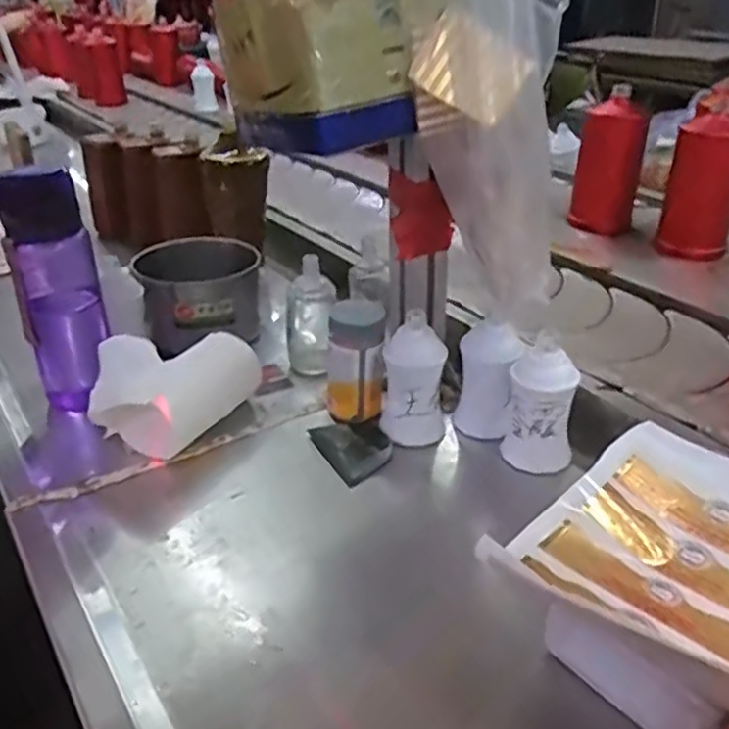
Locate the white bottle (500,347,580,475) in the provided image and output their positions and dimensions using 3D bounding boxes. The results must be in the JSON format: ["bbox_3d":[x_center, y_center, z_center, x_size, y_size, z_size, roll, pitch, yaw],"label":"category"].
[{"bbox_3d":[0.148,0.034,0.603,0.057,0.107,0.047,3,30,10],"label":"white bottle"}]

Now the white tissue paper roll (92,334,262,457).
[{"bbox_3d":[-0.185,0.025,0.669,0.102,0.085,0.148,13,34,26],"label":"white tissue paper roll"}]

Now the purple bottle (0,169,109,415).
[{"bbox_3d":[-0.286,-0.066,0.670,0.072,0.223,0.057,-15,32,-20],"label":"purple bottle"}]

